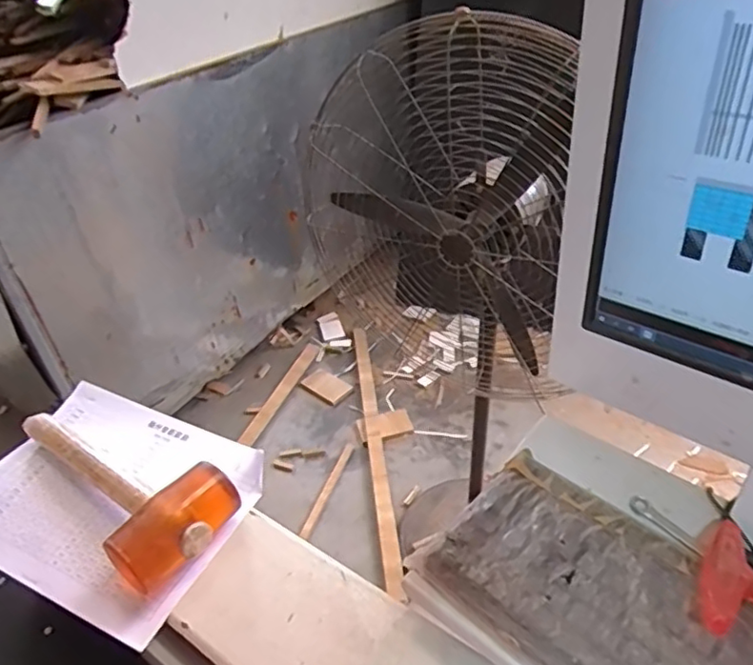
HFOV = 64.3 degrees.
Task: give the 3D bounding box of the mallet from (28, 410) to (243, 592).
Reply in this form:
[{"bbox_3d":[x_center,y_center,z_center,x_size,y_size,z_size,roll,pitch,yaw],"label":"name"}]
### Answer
[{"bbox_3d":[-0.263,0.137,0.600,0.294,0.062,0.108,26,47,34],"label":"mallet"}]

